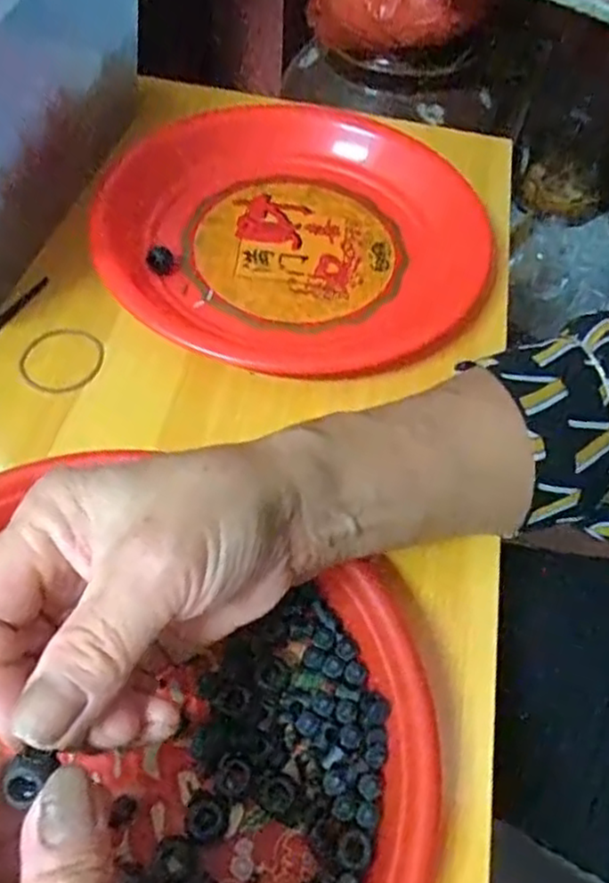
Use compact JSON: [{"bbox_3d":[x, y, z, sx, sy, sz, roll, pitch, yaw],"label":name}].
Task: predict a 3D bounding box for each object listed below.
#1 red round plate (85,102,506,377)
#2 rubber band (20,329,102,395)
[{"bbox_3d":[-0.005,-0.129,0.428,0.228,0.029,0.212,2,55,-3],"label":"red round plate"},{"bbox_3d":[-0.127,-0.043,0.372,0.040,0.004,0.044,22,56,6],"label":"rubber band"}]

